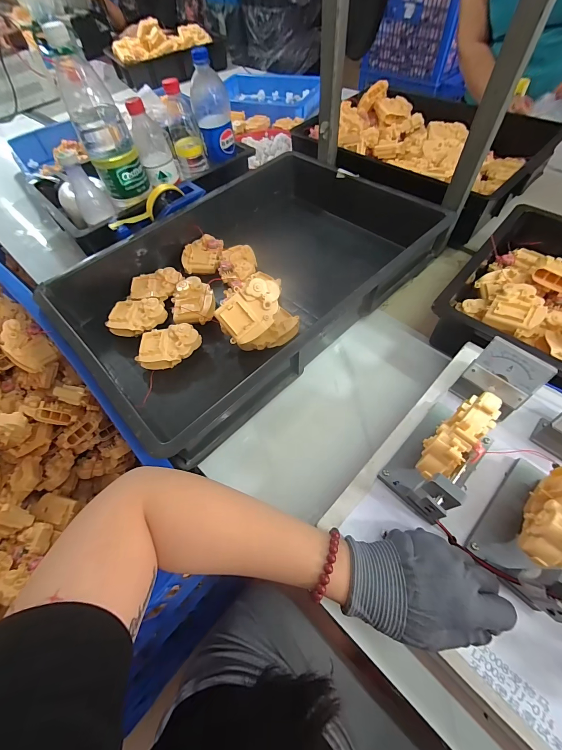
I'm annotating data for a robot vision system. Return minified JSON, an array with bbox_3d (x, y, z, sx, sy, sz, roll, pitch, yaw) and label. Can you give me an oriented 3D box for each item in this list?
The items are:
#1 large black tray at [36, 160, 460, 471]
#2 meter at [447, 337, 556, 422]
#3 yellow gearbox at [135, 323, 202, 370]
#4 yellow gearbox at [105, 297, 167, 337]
[{"bbox_3d":[-0.050,-0.198,0.569,0.628,0.114,0.431,-40,64,-19],"label":"large black tray"},{"bbox_3d":[0.243,0.007,0.346,0.043,0.069,0.066,-41,64,-19],"label":"meter"},{"bbox_3d":[-0.180,-0.046,0.506,0.100,0.035,0.066,-14,58,-4],"label":"yellow gearbox"},{"bbox_3d":[-0.248,-0.100,0.547,0.097,0.034,0.074,0,58,5],"label":"yellow gearbox"}]

